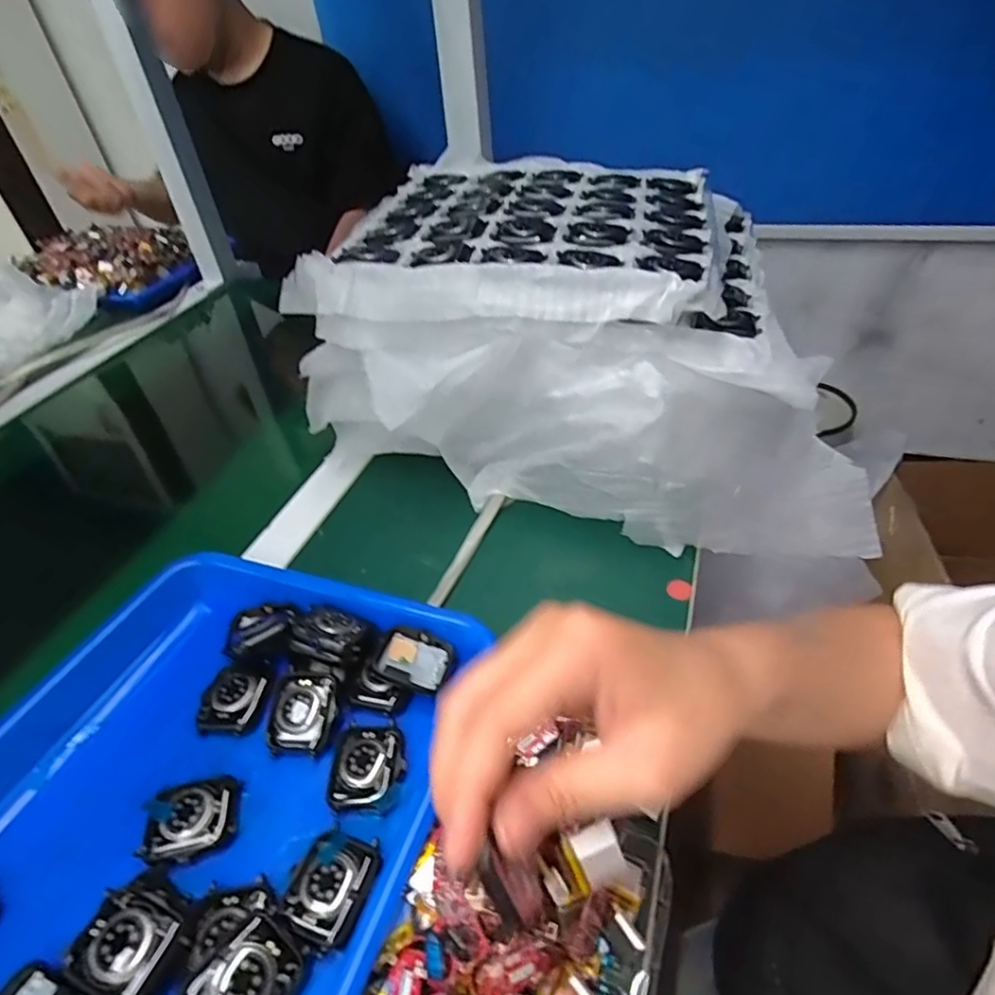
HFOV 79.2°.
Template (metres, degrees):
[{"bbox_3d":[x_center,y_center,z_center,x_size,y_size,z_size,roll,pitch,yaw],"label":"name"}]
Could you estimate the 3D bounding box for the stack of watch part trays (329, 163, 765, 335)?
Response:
[{"bbox_3d":[0.046,-0.211,0.493,0.312,0.055,0.273,4,42,12],"label":"stack of watch part trays"}]

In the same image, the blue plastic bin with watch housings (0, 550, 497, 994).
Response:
[{"bbox_3d":[-0.172,0.172,0.294,0.263,0.041,0.327,10,44,19],"label":"blue plastic bin with watch housings"}]

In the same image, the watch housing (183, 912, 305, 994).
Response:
[{"bbox_3d":[-0.102,0.198,0.245,0.034,0.011,0.040,38,55,14],"label":"watch housing"}]

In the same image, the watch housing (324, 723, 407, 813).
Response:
[{"bbox_3d":[-0.068,0.139,0.313,0.038,0.007,0.041,-2,41,5],"label":"watch housing"}]

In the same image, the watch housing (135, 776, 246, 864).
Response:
[{"bbox_3d":[-0.152,0.159,0.299,0.043,0.011,0.035,-14,41,-8],"label":"watch housing"}]

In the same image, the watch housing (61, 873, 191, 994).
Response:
[{"bbox_3d":[-0.157,0.187,0.259,0.044,0.018,0.041,10,44,18],"label":"watch housing"}]

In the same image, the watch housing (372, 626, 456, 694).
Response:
[{"bbox_3d":[-0.049,0.094,0.351,0.040,0.016,0.036,9,43,17],"label":"watch housing"}]

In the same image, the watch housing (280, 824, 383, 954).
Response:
[{"bbox_3d":[-0.076,0.176,0.274,0.035,0.008,0.041,14,45,22],"label":"watch housing"}]

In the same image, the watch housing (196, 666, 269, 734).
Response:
[{"bbox_3d":[-0.151,0.116,0.347,0.033,0.009,0.040,2,42,10],"label":"watch housing"}]

